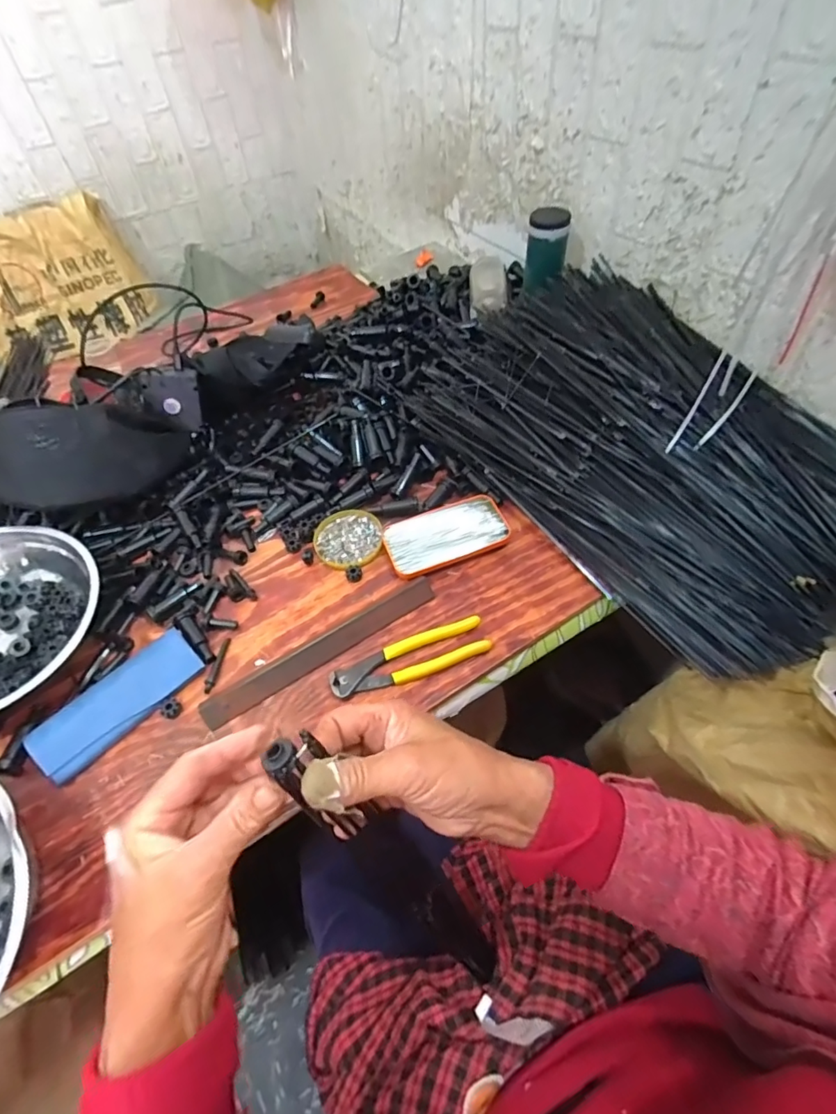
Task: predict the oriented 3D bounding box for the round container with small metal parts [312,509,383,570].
[{"bbox_3d":[-0.086,-0.023,0.625,0.082,0.014,0.088,-2,54,3],"label":"round container with small metal parts"}]

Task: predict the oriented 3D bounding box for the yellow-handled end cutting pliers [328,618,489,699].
[{"bbox_3d":[-0.007,0.107,0.524,0.164,0.013,0.044,-21,55,-11],"label":"yellow-handled end cutting pliers"}]

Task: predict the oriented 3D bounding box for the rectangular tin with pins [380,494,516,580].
[{"bbox_3d":[0.033,-0.029,0.614,0.145,0.016,0.082,-22,55,-11],"label":"rectangular tin with pins"}]

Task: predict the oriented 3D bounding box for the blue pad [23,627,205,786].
[{"bbox_3d":[-0.297,0.143,0.507,0.056,0.028,0.158,37,66,22],"label":"blue pad"}]

